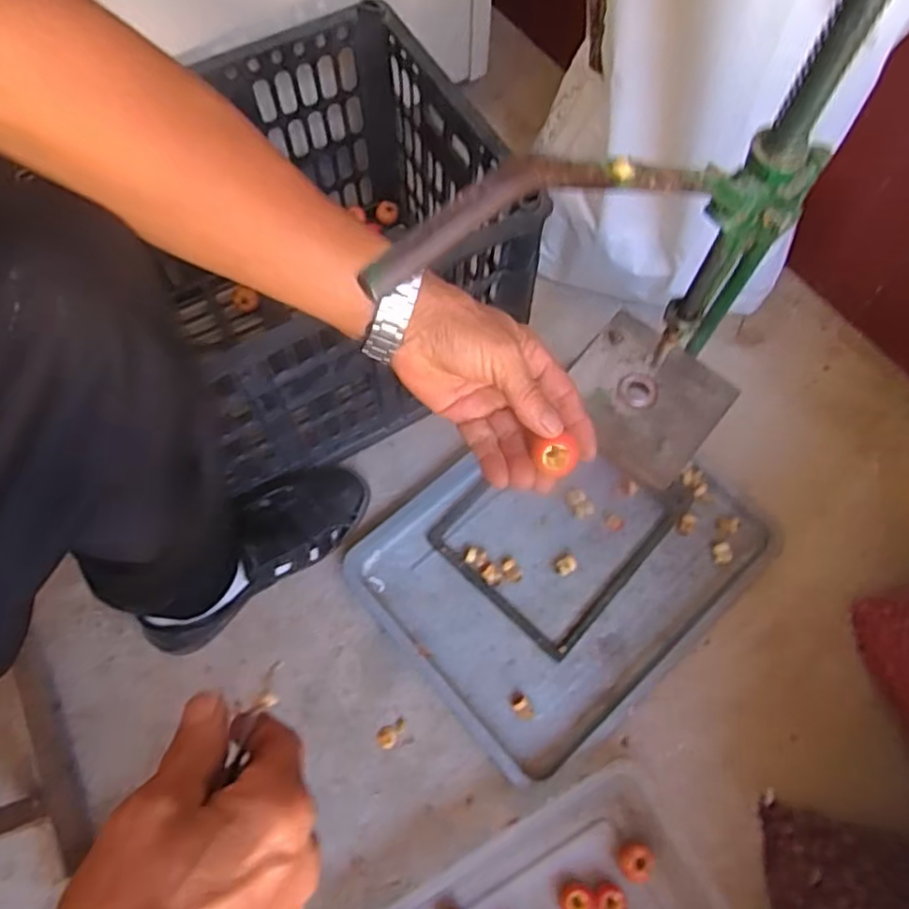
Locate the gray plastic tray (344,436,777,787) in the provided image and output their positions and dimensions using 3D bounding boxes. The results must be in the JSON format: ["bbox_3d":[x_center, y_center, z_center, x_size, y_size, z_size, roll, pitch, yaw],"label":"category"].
[{"bbox_3d":[0.113,0.112,0.715,0.373,0.023,0.305,-38,73,-17],"label":"gray plastic tray"}]

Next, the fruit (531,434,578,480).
[{"bbox_3d":[0.063,0.002,0.414,0.022,0.018,0.021,-25,69,-12],"label":"fruit"}]

